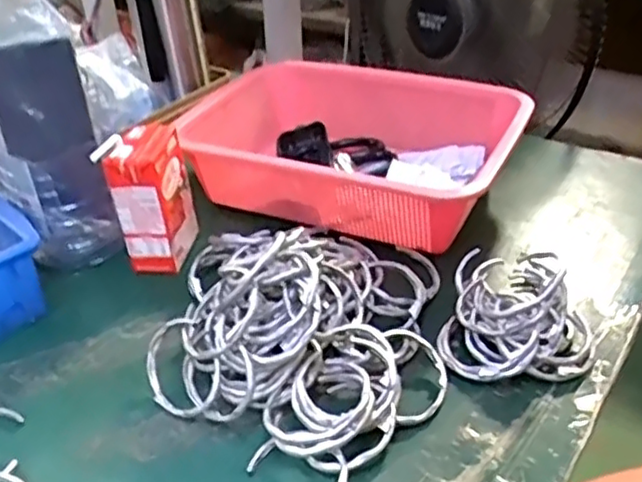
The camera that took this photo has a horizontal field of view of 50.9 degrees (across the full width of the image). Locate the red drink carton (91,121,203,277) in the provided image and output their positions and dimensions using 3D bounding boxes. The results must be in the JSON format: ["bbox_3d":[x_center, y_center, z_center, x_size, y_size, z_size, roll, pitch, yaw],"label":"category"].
[{"bbox_3d":[-0.140,-0.033,0.568,0.043,0.118,0.079,6,34,13],"label":"red drink carton"}]

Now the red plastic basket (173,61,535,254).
[{"bbox_3d":[0.034,-0.092,0.639,0.296,0.083,0.201,14,37,24],"label":"red plastic basket"}]

